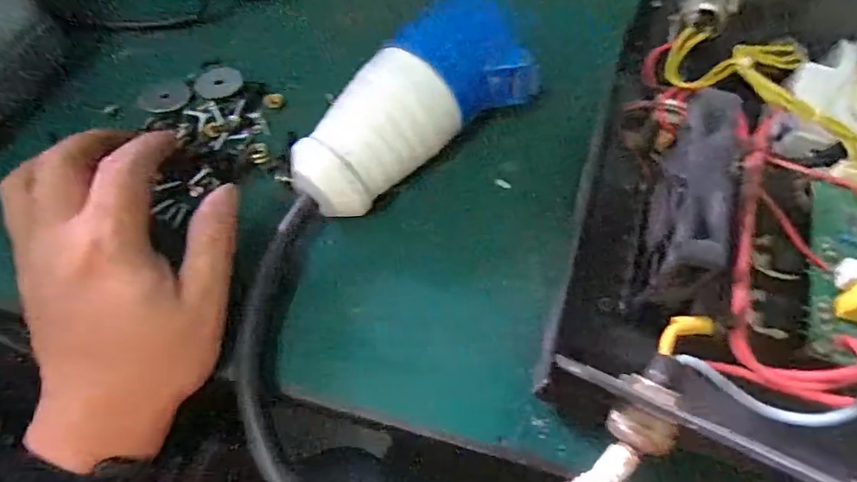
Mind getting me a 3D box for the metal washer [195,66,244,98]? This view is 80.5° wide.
[{"bbox_3d":[-0.133,-0.101,0.320,0.028,0.004,0.028,1,63,-2],"label":"metal washer"}]

